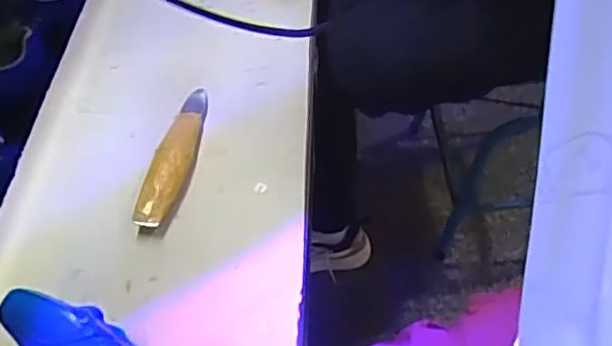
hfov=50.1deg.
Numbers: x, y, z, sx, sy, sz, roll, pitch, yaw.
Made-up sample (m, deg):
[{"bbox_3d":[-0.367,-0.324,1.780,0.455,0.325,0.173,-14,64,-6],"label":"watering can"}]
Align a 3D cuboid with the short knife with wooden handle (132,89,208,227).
[{"bbox_3d":[-0.114,-0.018,0.582,0.033,0.033,0.159,4,49,6],"label":"short knife with wooden handle"}]

